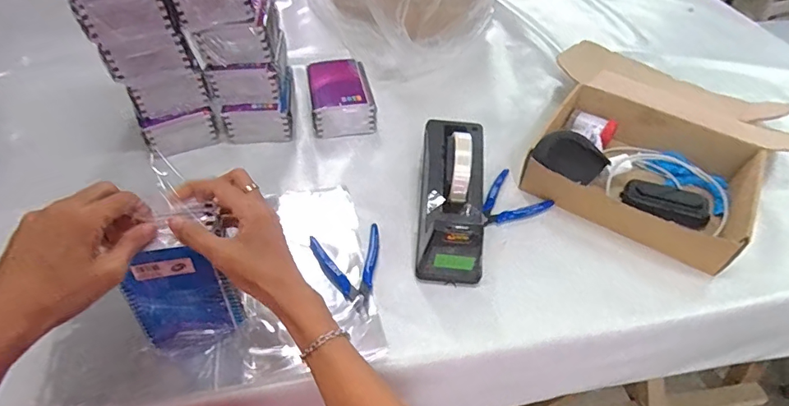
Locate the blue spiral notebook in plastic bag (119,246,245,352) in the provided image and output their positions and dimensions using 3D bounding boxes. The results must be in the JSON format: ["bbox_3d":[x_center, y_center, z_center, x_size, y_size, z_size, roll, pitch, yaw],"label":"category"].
[{"bbox_3d":[-0.200,0.093,0.428,0.087,0.127,0.015,-11,41,-13],"label":"blue spiral notebook in plastic bag"}]

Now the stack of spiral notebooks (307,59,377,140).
[{"bbox_3d":[-0.087,-0.171,0.733,0.105,0.058,0.125,-4,48,-8],"label":"stack of spiral notebooks"}]

